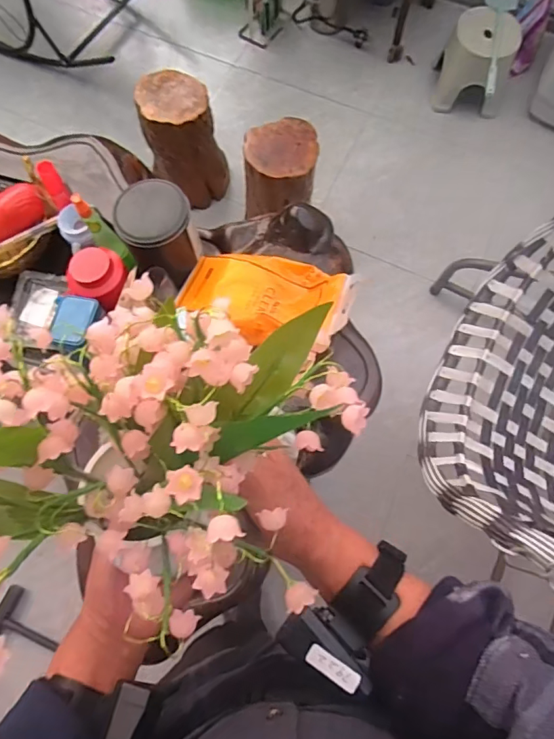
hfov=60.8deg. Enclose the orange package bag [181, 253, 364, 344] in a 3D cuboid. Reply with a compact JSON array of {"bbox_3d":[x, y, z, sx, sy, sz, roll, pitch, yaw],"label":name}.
[{"bbox_3d":[-0.022,-0.131,0.821,0.322,0.068,0.171,10,72,20],"label":"orange package bag"}]

